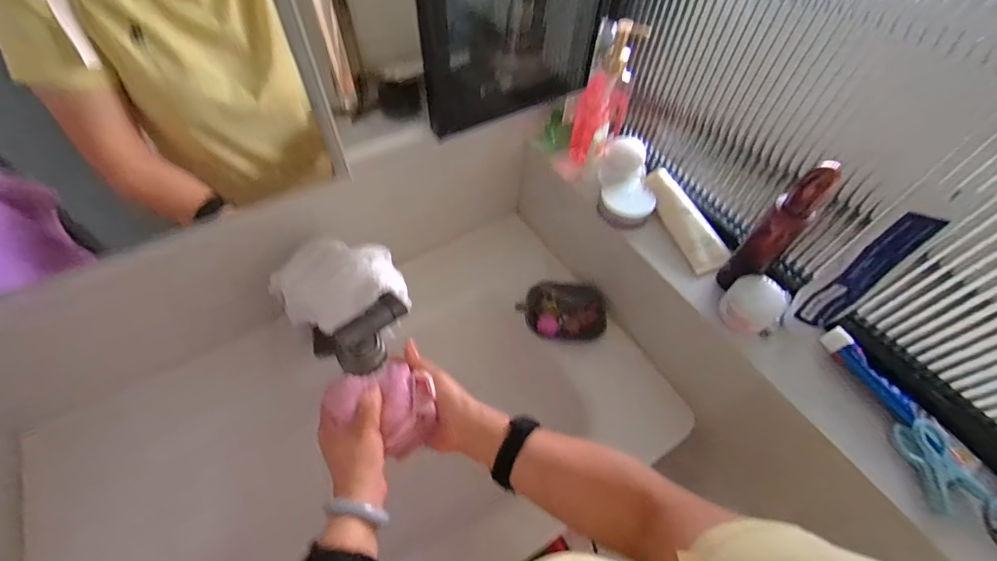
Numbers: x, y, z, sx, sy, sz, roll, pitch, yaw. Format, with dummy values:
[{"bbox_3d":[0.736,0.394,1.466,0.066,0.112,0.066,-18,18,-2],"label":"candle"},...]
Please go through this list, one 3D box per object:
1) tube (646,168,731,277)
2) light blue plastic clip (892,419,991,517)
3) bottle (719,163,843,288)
[{"bbox_3d":[0.257,-0.084,0.580,0.052,0.032,0.162,-14,58,-13],"label":"tube"},{"bbox_3d":[0.422,0.179,0.413,0.049,0.026,0.076,-12,58,-12],"label":"light blue plastic clip"},{"bbox_3d":[0.304,-0.049,0.468,0.038,0.182,0.034,-28,62,-20],"label":"bottle"}]

